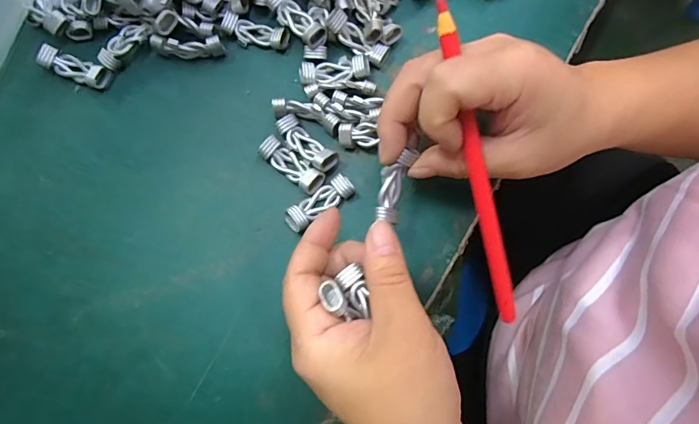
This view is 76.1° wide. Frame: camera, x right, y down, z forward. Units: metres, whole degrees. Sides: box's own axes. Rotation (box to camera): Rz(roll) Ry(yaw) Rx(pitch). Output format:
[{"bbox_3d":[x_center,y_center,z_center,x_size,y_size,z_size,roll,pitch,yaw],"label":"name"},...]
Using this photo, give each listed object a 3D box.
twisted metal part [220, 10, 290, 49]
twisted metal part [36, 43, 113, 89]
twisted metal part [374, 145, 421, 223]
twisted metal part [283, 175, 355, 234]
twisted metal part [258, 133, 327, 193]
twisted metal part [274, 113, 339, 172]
[{"bbox_3d":[-0.063,-0.121,0.299,0.046,0.010,0.016,19,78,4],"label":"twisted metal part"},{"bbox_3d":[-0.180,-0.095,0.293,0.046,0.011,0.015,21,78,5],"label":"twisted metal part"},{"bbox_3d":[0.024,-0.015,0.246,0.015,0.011,0.041,17,98,4],"label":"twisted metal part"},{"bbox_3d":[-0.018,-0.006,0.274,0.046,0.012,0.015,-37,80,-8],"label":"twisted metal part"},{"bbox_3d":[-0.036,-0.029,0.279,0.044,0.011,0.015,38,80,8],"label":"twisted metal part"},{"bbox_3d":[-0.027,-0.043,0.279,0.046,0.014,0.015,42,81,9],"label":"twisted metal part"}]

